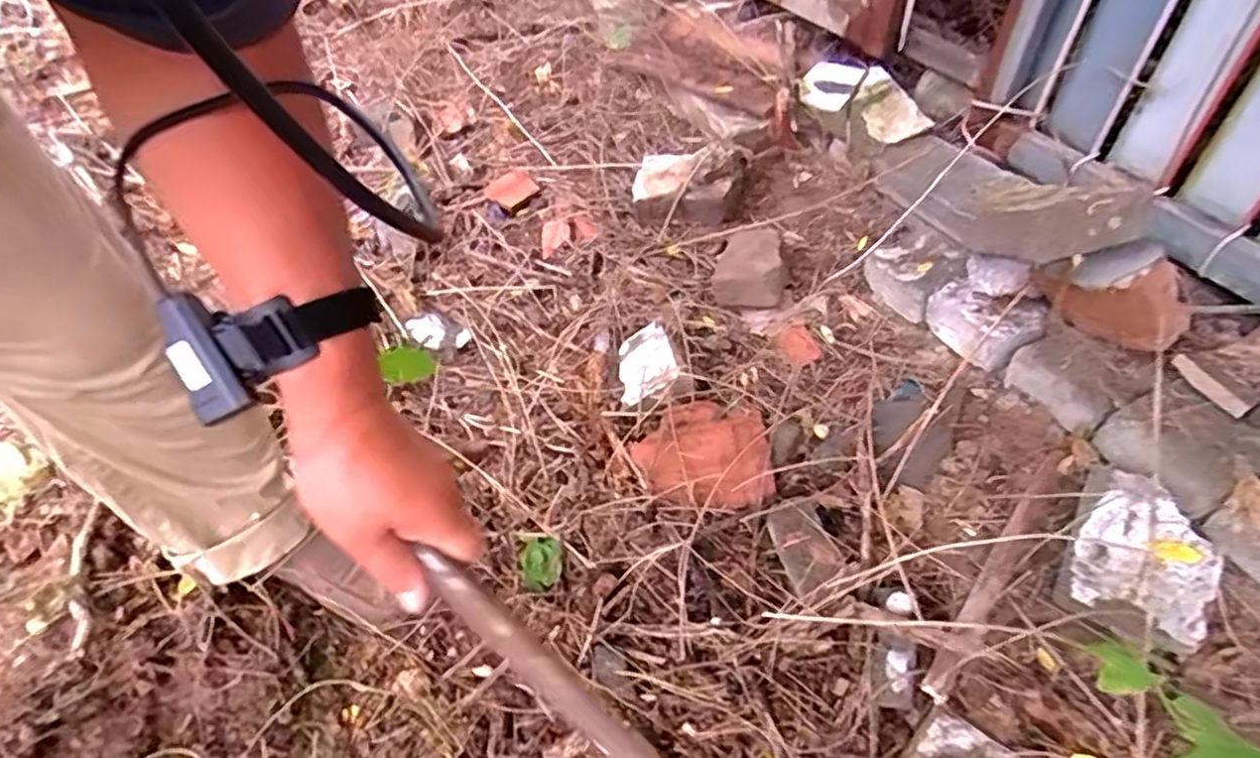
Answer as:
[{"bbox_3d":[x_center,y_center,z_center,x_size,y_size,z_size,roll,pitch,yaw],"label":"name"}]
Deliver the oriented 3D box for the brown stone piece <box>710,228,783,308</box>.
[{"bbox_3d":[0.180,-0.167,1.025,0.104,0.074,0.137,12,45,7],"label":"brown stone piece"}]

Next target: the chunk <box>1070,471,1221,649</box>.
[{"bbox_3d":[0.494,0.169,0.652,0.110,0.015,0.137,26,76,36],"label":"chunk"}]

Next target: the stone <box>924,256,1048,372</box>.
[{"bbox_3d":[0.437,-0.080,0.848,0.069,0.111,0.132,-32,55,-31],"label":"stone"}]

